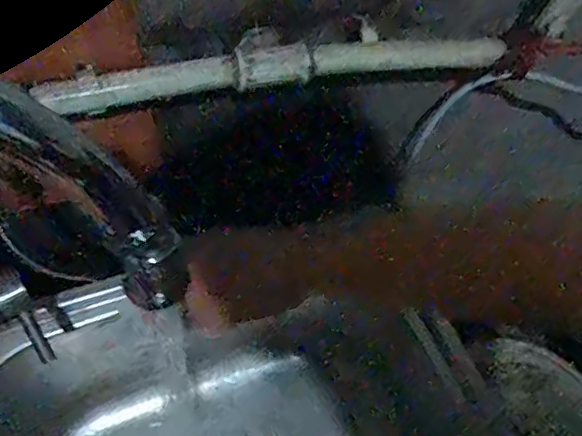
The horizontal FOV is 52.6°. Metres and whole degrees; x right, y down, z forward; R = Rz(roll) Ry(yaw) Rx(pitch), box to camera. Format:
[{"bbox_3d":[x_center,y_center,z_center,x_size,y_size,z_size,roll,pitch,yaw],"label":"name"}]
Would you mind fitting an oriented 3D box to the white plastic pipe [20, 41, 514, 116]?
[{"bbox_3d":[0.005,-0.121,0.489,0.394,0.048,0.029,-14,58,-12],"label":"white plastic pipe"}]

